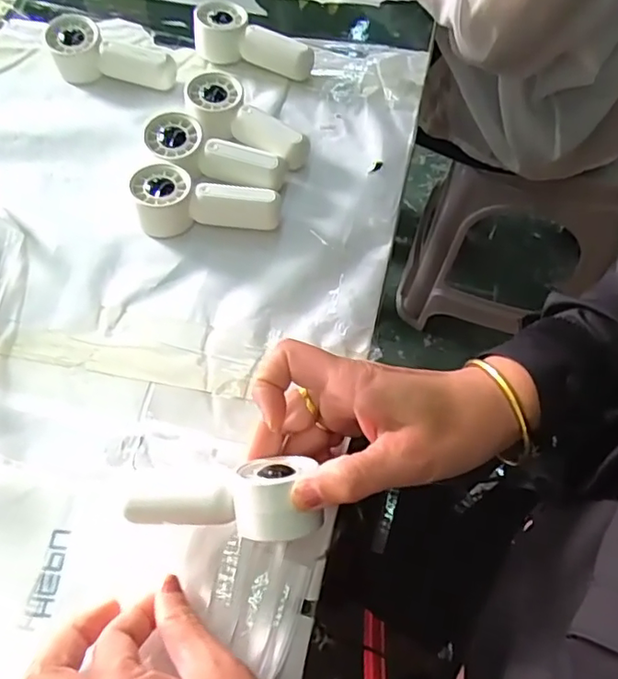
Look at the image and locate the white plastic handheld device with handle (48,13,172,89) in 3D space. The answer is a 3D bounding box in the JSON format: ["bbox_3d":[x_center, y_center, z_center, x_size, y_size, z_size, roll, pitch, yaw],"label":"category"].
[{"bbox_3d":[-0.172,-0.247,0.514,0.113,0.037,0.056,8,63,3],"label":"white plastic handheld device with handle"}]

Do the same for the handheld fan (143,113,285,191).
[{"bbox_3d":[-0.075,-0.138,0.461,0.108,0.032,0.043,20,64,9],"label":"handheld fan"}]

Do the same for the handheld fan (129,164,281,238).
[{"bbox_3d":[-0.076,-0.106,0.446,0.105,0.031,0.043,-4,63,-3],"label":"handheld fan"}]

